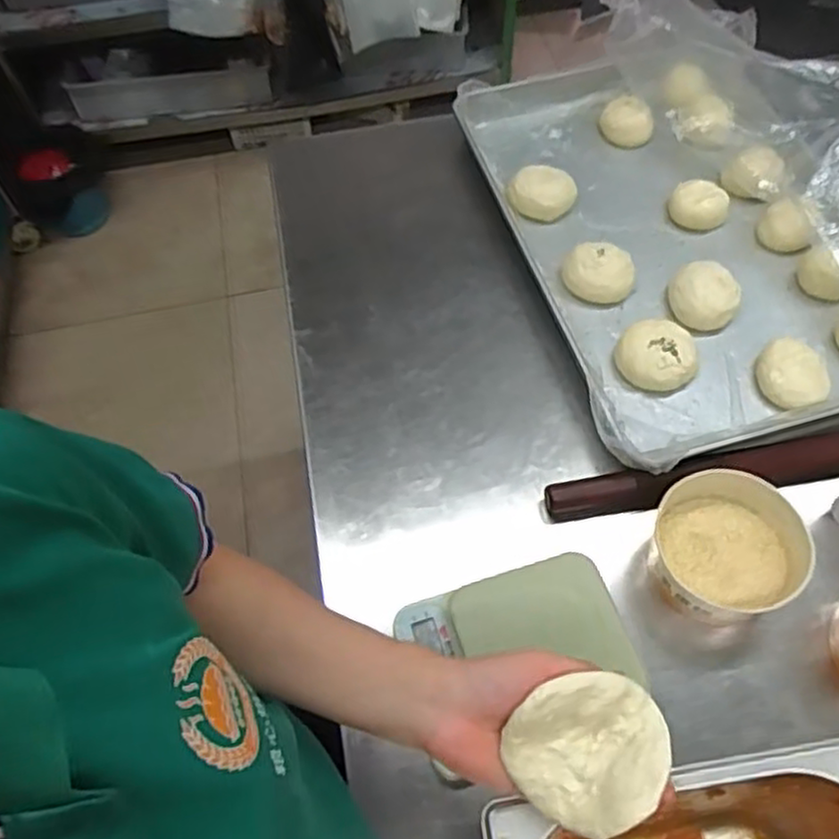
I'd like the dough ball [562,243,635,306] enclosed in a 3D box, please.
[{"bbox_3d":[0.210,-0.175,0.839,0.084,0.035,0.069,10,60,9],"label":"dough ball"}]

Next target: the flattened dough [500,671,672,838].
[{"bbox_3d":[0.103,0.196,0.421,0.091,0.039,0.079,-25,60,-12],"label":"flattened dough"}]

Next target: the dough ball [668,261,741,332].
[{"bbox_3d":[0.323,-0.142,0.806,0.074,0.039,0.081,-1,58,2],"label":"dough ball"}]

